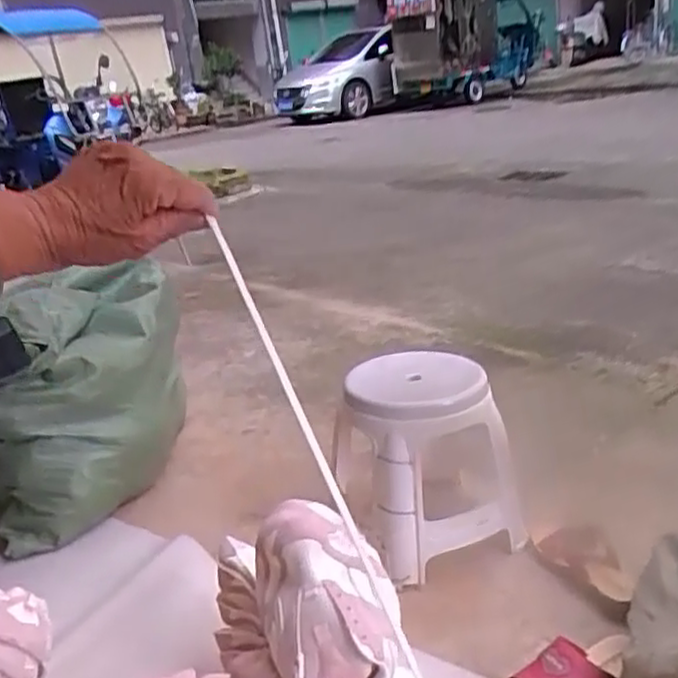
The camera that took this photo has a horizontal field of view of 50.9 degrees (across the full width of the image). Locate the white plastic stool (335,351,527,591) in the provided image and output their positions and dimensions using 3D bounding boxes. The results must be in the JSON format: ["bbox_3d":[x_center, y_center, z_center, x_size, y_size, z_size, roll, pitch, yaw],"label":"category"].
[{"bbox_3d":[0.136,0.215,1.210,0.253,0.304,0.246,-8,21,3],"label":"white plastic stool"}]

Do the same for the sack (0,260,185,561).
[{"bbox_3d":[-0.532,0.116,1.481,0.357,0.416,0.500,-8,21,3],"label":"sack"}]

